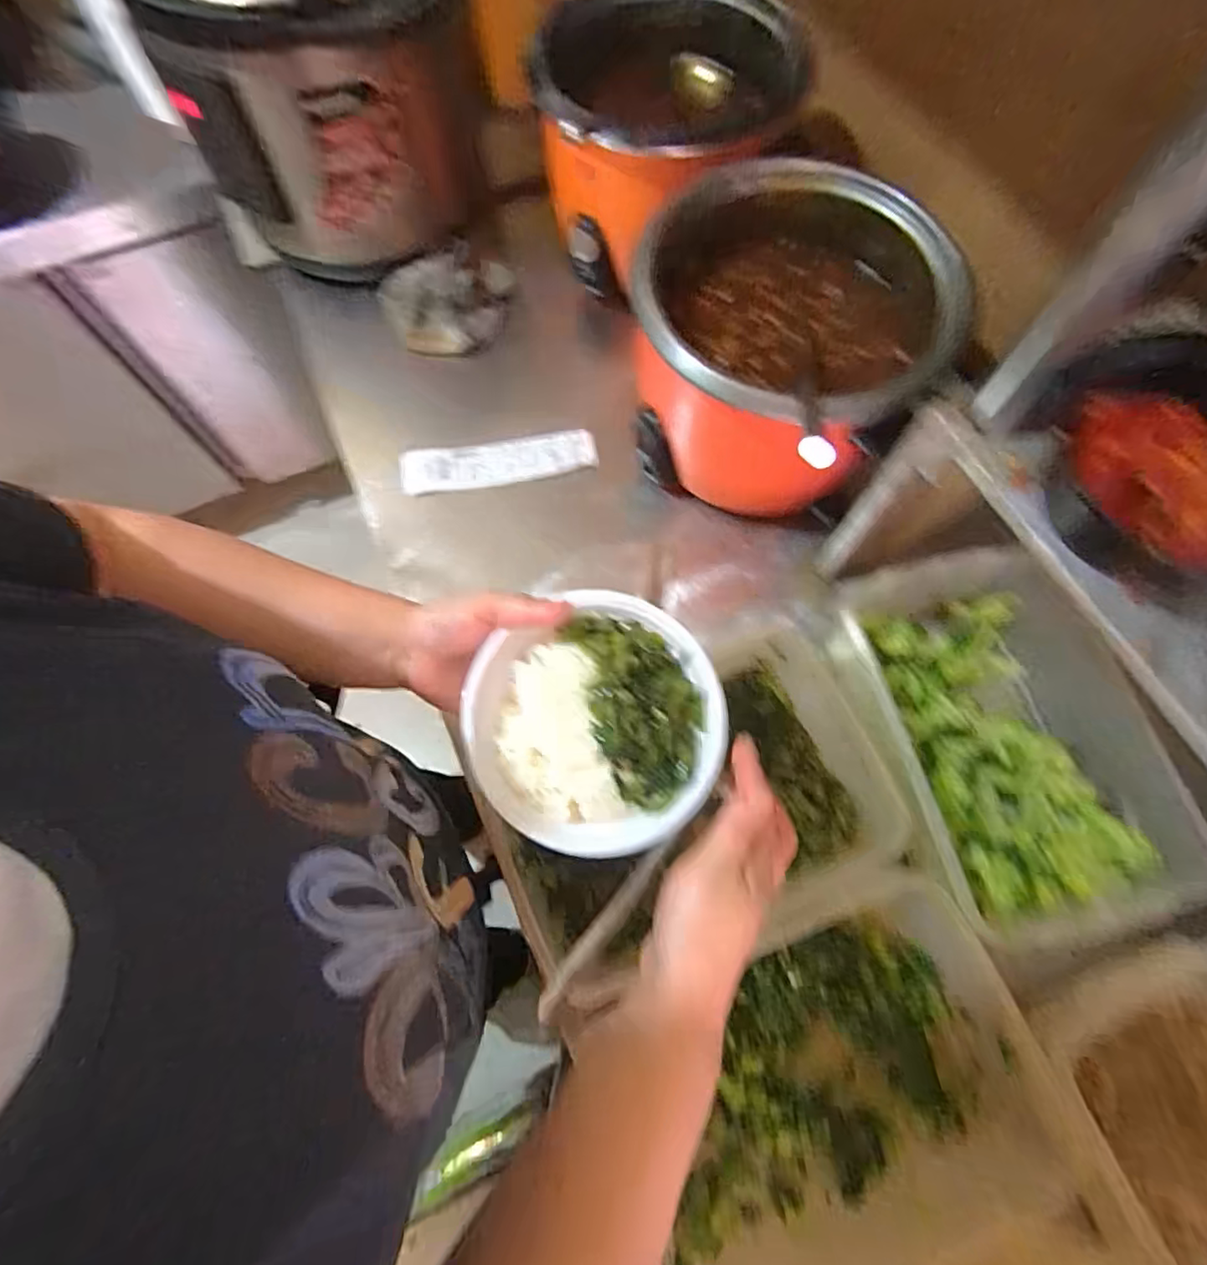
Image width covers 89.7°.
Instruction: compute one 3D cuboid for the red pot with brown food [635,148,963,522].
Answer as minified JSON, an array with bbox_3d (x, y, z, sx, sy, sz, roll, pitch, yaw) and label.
[{"bbox_3d":[0.171,-0.288,0.632,0.253,0.209,0.266,0,70,1],"label":"red pot with brown food"}]

